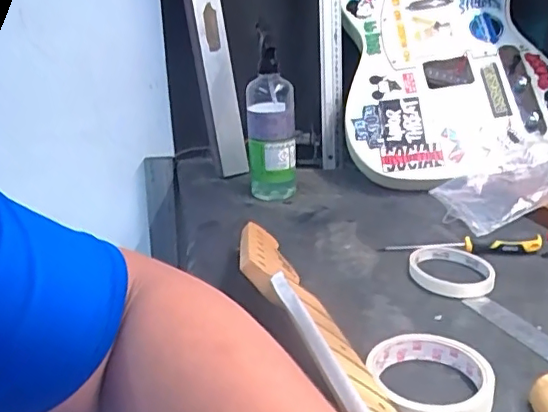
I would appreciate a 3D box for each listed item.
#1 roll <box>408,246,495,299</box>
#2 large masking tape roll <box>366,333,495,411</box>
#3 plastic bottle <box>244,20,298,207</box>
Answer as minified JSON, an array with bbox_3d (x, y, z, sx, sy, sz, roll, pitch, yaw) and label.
[{"bbox_3d":[0.177,0.066,0.574,0.079,0.015,0.089,2,22,15],"label":"roll"},{"bbox_3d":[0.115,0.127,0.415,0.083,0.022,0.086,-3,21,1],"label":"large masking tape roll"},{"bbox_3d":[-0.005,-0.115,0.795,0.068,0.210,0.076,-3,21,0],"label":"plastic bottle"}]

